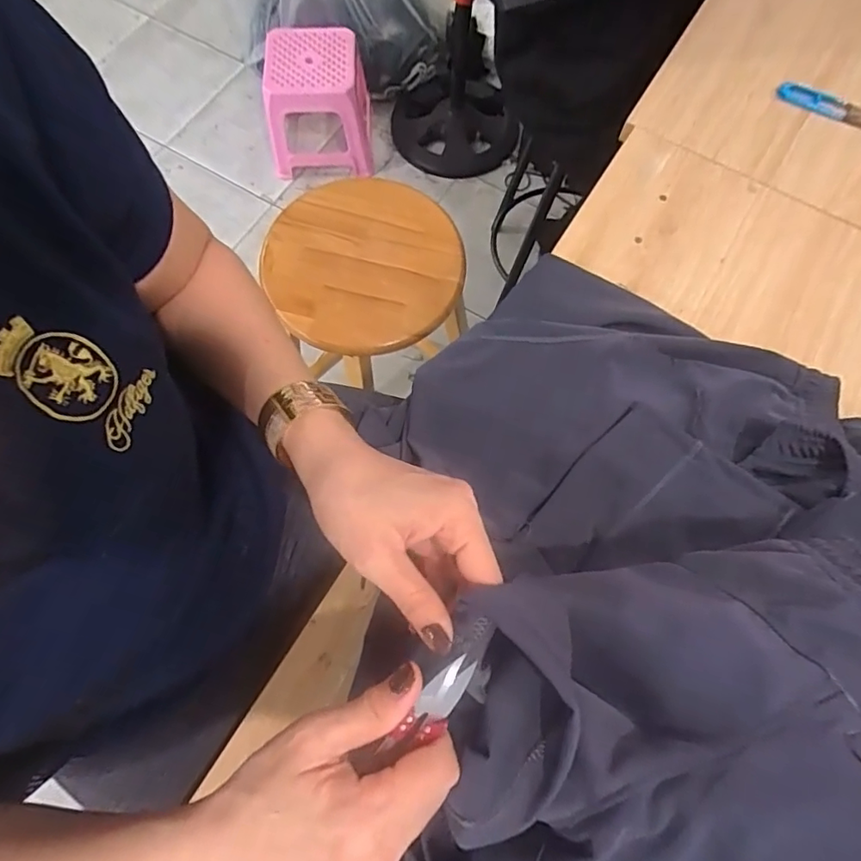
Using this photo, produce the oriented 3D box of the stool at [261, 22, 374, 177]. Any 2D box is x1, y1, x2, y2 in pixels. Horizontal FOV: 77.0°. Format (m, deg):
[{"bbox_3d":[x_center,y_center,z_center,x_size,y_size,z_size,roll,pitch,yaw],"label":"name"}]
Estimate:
[{"bbox_3d":[-0.309,-0.902,1.491,0.265,0.291,0.291,0,71,-1],"label":"stool"}]

